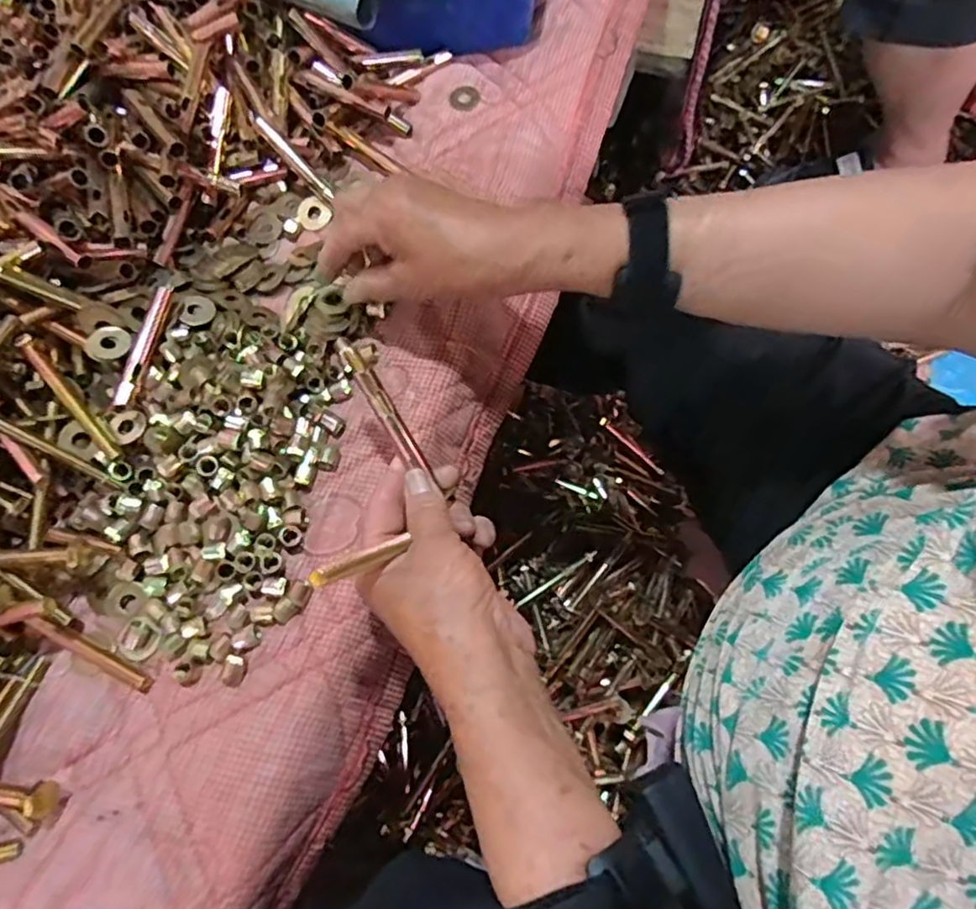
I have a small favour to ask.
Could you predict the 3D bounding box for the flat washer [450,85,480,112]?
[{"bbox_3d":[-0.019,-0.293,0.525,0.025,0.004,0.027,-5,65,1],"label":"flat washer"}]

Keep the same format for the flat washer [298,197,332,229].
[{"bbox_3d":[-0.132,-0.182,0.485,0.022,0.004,0.024,6,92,-5],"label":"flat washer"}]

